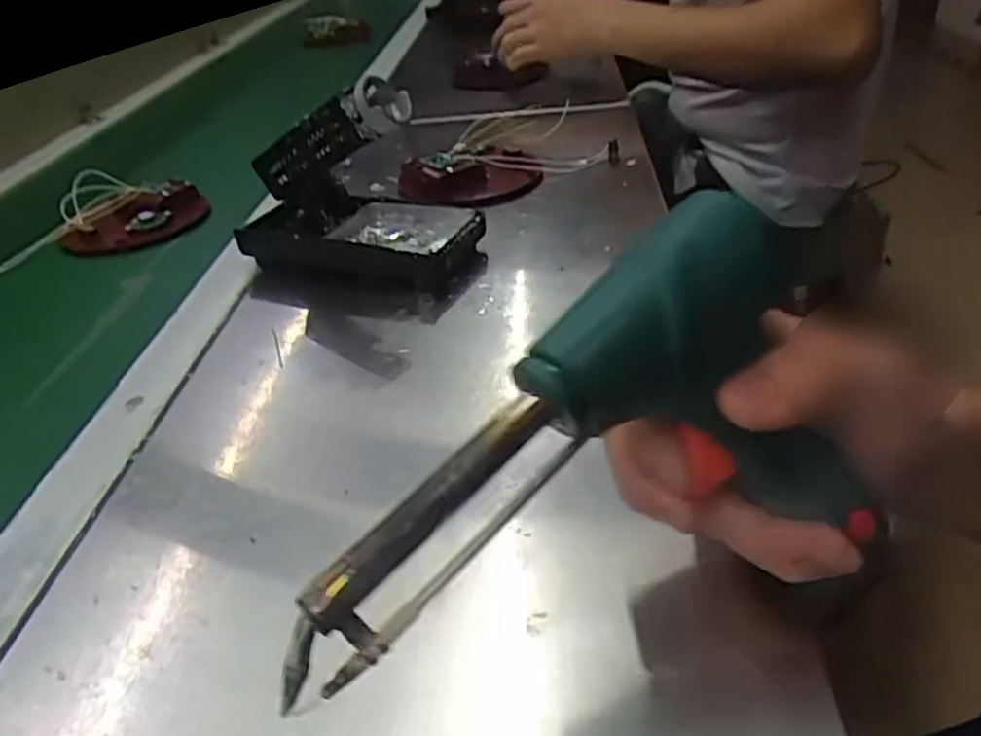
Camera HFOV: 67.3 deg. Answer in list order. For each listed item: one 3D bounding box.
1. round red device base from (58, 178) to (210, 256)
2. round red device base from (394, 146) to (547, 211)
[{"bbox_3d":[-0.297,-0.126,0.615,0.114,0.020,0.083,-20,36,-20],"label":"round red device base"},{"bbox_3d":[-0.012,-0.161,0.610,0.112,0.023,0.096,-23,38,-24],"label":"round red device base"}]

